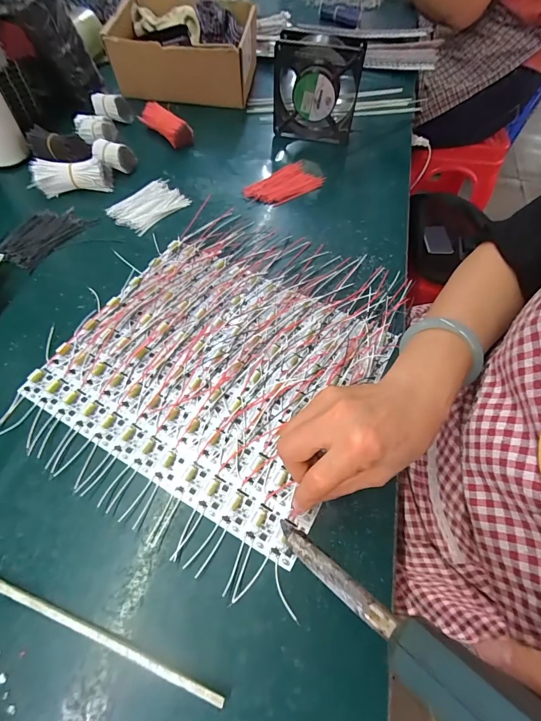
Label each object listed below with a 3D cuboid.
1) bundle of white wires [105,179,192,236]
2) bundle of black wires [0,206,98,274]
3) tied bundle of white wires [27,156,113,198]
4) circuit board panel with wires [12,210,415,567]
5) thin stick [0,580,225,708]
[{"bbox_3d":[-0.162,-0.206,0.461,0.065,0.009,0.095,41,67,19],"label":"bundle of white wires"},{"bbox_3d":[-0.277,-0.154,0.425,0.065,0.009,0.102,27,63,13],"label":"bundle of black wires"},{"bbox_3d":[-0.262,-0.243,0.460,0.093,0.034,0.033,-9,61,-7],"label":"tied bundle of white wires"},{"bbox_3d":[-0.037,-0.026,0.359,0.286,0.011,0.311,27,63,13],"label":"circuit board panel with wires"},{"bbox_3d":[-0.160,0.169,0.241,0.275,0.008,0.007,19,61,9],"label":"thin stick"}]

